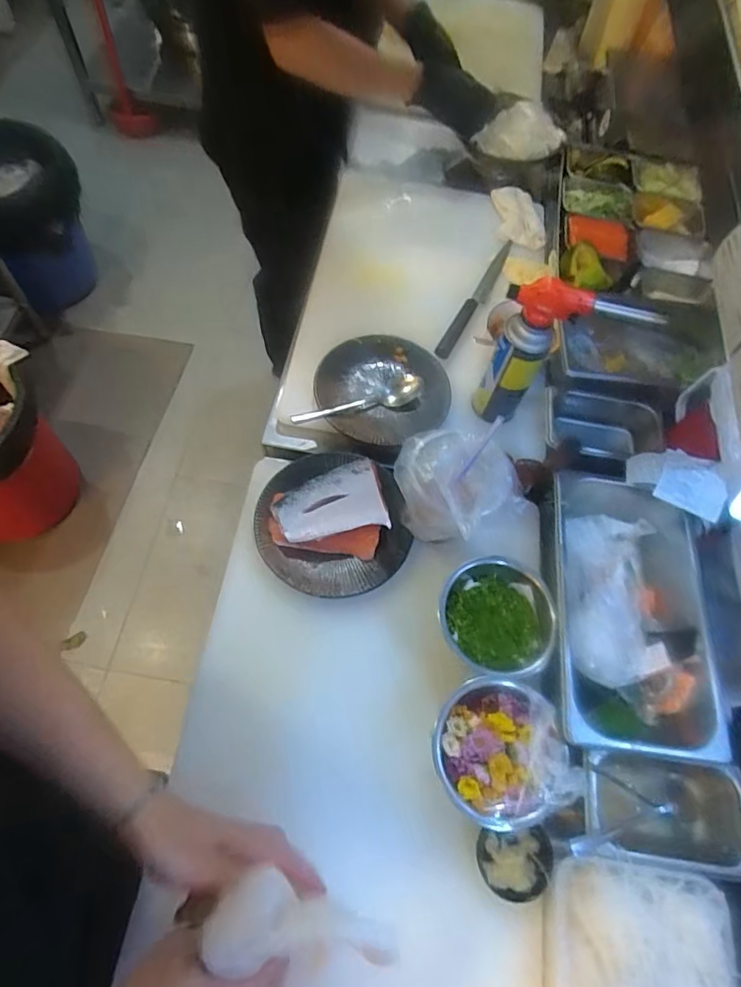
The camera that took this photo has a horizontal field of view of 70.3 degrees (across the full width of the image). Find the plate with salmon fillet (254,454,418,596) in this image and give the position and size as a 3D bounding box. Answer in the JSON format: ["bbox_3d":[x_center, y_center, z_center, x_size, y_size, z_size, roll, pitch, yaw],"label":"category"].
[{"bbox_3d":[-0.052,0.031,0.668,0.180,0.051,0.194,0,62,0],"label":"plate with salmon fillet"}]

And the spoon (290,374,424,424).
[{"bbox_3d":[-0.017,-0.129,0.764,0.192,0.028,0.040,-20,64,-9],"label":"spoon"}]

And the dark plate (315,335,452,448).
[{"bbox_3d":[0.023,-0.162,0.787,0.197,0.044,0.184,3,65,-6],"label":"dark plate"}]

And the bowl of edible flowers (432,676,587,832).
[{"bbox_3d":[0.135,0.271,0.556,0.132,0.049,0.133,0,62,0],"label":"bowl of edible flowers"}]

